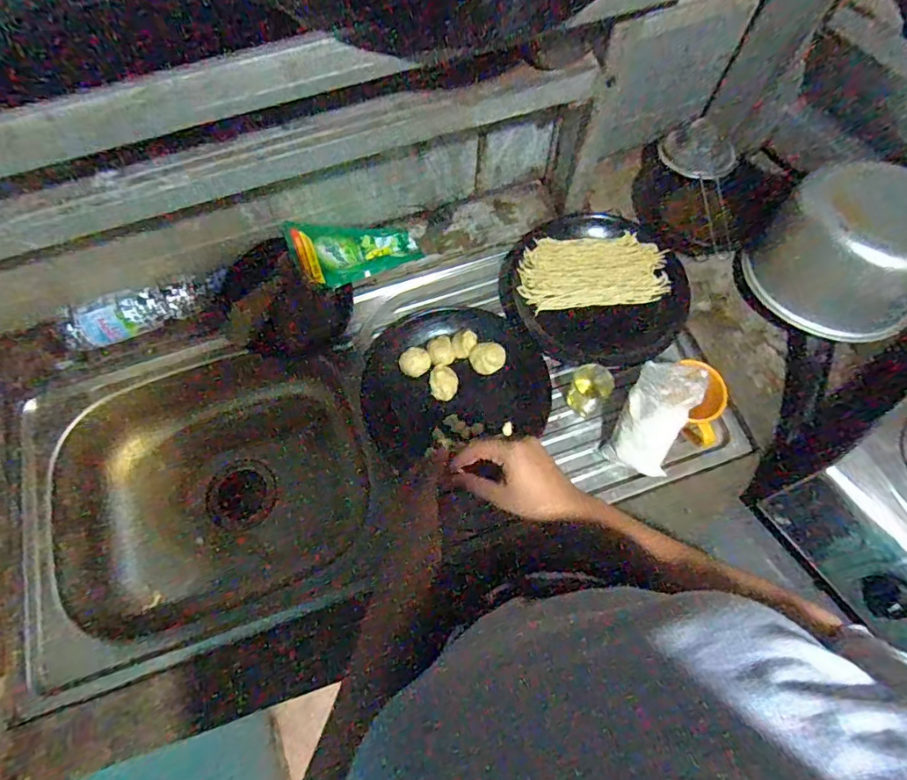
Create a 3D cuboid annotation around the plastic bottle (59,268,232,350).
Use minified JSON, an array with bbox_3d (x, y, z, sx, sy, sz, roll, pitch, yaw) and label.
[{"bbox_3d":[-0.433,-0.112,0.731,0.234,0.061,0.055,-18,70,-5],"label":"plastic bottle"}]

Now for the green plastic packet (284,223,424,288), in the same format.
[{"bbox_3d":[-0.144,-0.204,0.751,0.185,0.021,0.097,-14,72,-28],"label":"green plastic packet"}]

